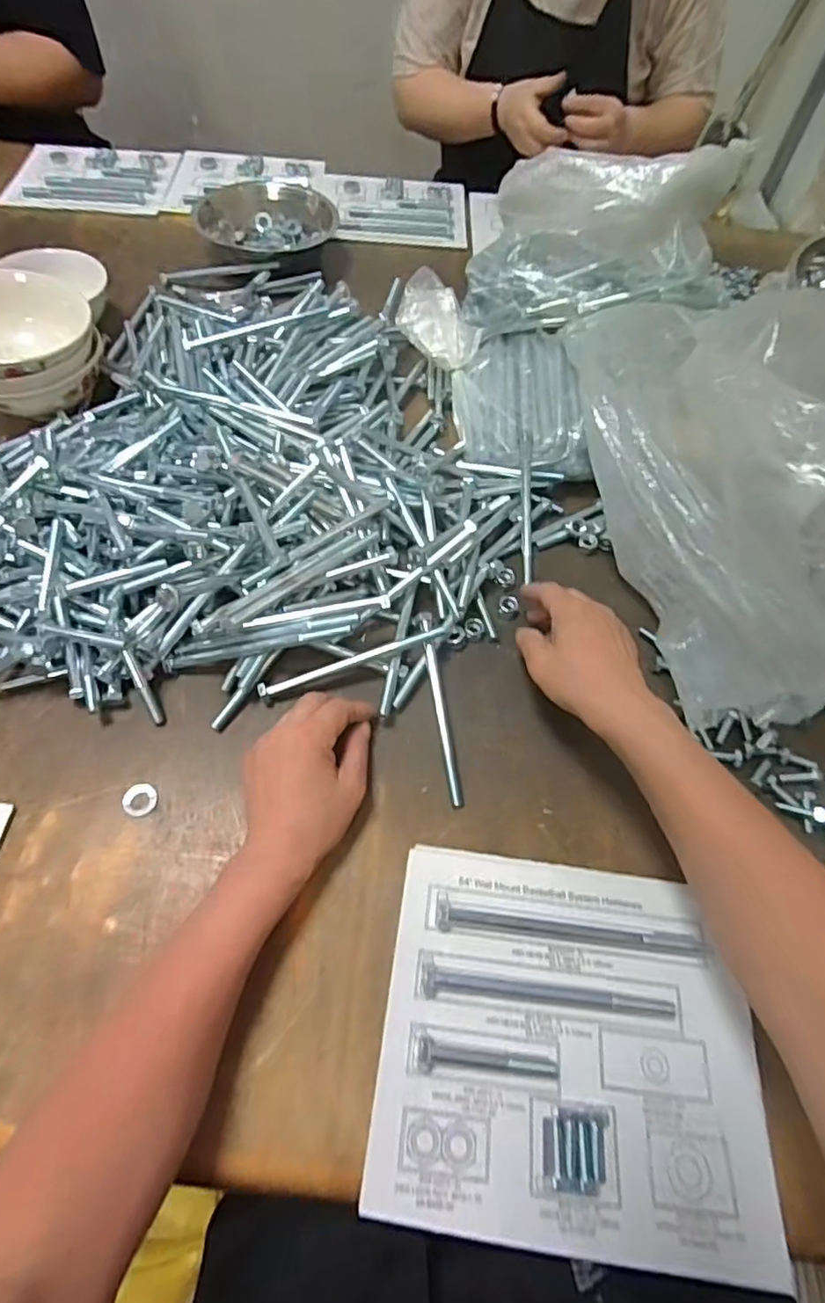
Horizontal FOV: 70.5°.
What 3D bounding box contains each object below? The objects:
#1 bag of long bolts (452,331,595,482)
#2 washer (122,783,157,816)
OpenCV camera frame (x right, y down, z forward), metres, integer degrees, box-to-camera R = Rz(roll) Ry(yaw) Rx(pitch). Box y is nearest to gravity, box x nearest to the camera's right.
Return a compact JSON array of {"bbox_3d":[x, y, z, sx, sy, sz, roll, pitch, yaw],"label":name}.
[{"bbox_3d":[0.105,-0.272,0.630,0.117,0.053,0.225,1,60,-3],"label":"bag of long bolts"},{"bbox_3d":[-0.195,0.105,0.416,0.023,0.004,0.024,1,58,-2],"label":"washer"}]

